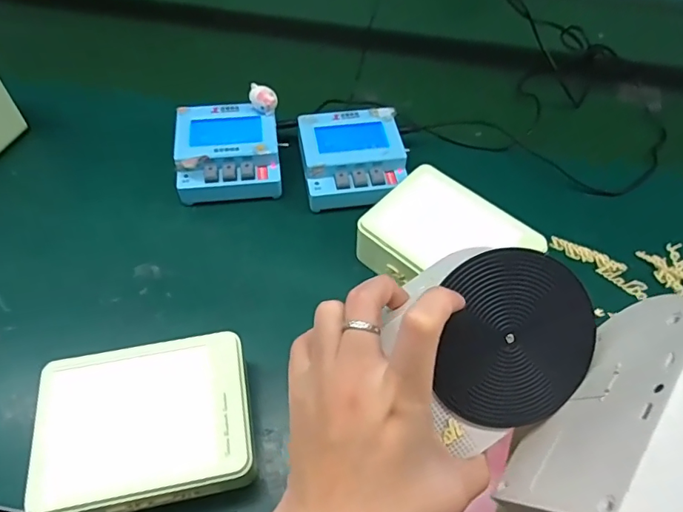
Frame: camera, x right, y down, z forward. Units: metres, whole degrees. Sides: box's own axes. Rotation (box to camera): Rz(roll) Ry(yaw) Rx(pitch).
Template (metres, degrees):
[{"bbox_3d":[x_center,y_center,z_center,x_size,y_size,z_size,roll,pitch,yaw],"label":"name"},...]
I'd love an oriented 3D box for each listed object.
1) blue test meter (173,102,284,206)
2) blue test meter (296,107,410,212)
[{"bbox_3d":[-0.115,-0.106,0.501,0.103,0.047,0.099,-5,56,-6],"label":"blue test meter"},{"bbox_3d":[0.011,-0.098,0.504,0.103,0.049,0.103,-6,56,-7],"label":"blue test meter"}]

